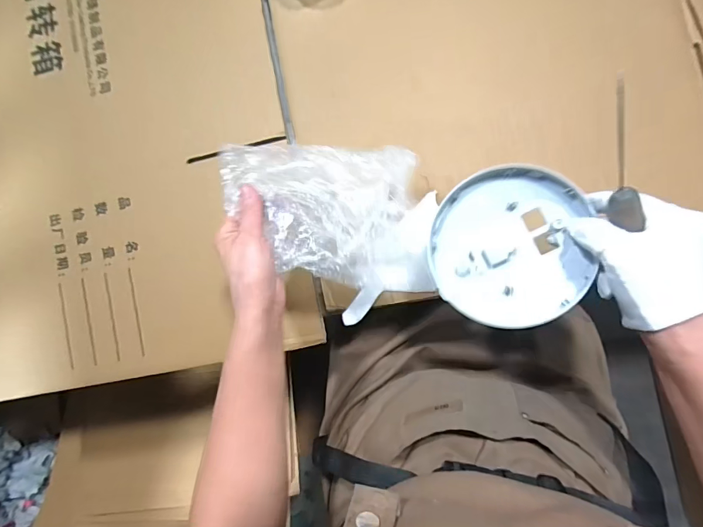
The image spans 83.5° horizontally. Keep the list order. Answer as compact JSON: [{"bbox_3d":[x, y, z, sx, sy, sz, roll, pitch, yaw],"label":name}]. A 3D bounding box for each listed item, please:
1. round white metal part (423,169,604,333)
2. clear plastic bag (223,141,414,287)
[{"bbox_3d":[0.136,-0.014,0.352,0.132,0.030,0.132,0,91,19],"label":"round white metal part"},{"bbox_3d":[-0.036,-0.052,0.385,0.176,0.061,0.132,6,89,8],"label":"clear plastic bag"}]

